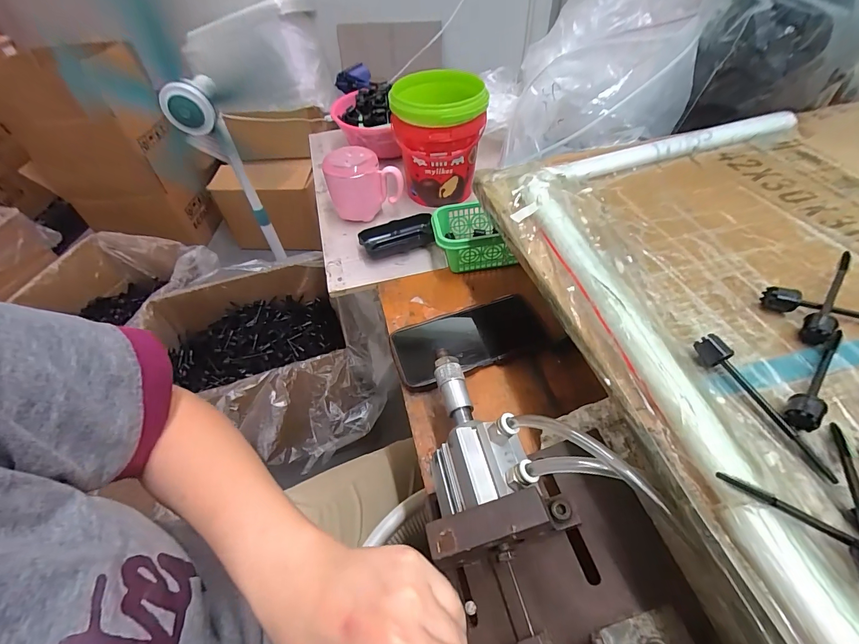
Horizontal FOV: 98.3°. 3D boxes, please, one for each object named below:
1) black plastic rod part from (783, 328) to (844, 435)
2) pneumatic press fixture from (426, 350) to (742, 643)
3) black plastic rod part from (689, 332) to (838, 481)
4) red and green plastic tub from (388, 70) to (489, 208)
[{"bbox_3d":[0.226,0.031,0.214,0.085,0.013,0.014,-37,57,-24],"label":"black plastic rod part"},{"bbox_3d":[0.087,0.151,0.225,0.150,0.090,0.308,-15,50,-8],"label":"pneumatic press fixture"},{"bbox_3d":[0.188,0.042,0.206,0.014,0.015,0.086,-21,51,-13],"label":"black plastic rod part"},{"bbox_3d":[0.016,-0.285,0.575,0.125,0.147,0.157,-2,51,3],"label":"red and green plastic tub"}]

